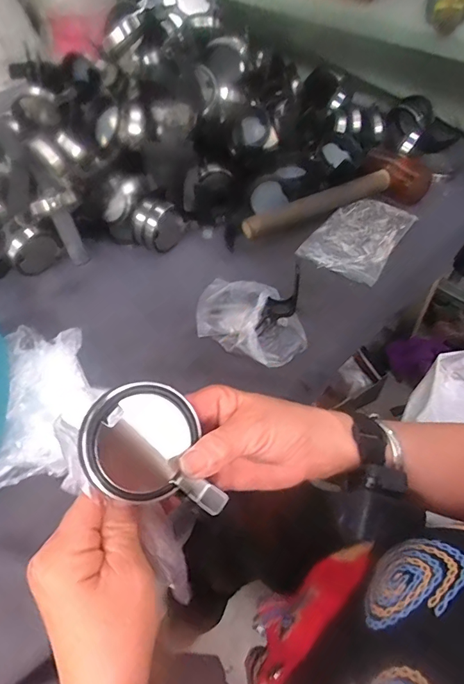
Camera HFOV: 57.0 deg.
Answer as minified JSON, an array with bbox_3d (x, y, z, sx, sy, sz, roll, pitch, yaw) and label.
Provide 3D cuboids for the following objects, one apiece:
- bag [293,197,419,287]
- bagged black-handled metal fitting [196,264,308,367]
[{"bbox_3d":[0.182,-0.152,0.605,0.106,0.027,0.153,29,56,23],"label":"bag"},{"bbox_3d":[0.027,-0.035,0.495,0.126,0.065,0.106,14,52,13],"label":"bagged black-handled metal fitting"}]

